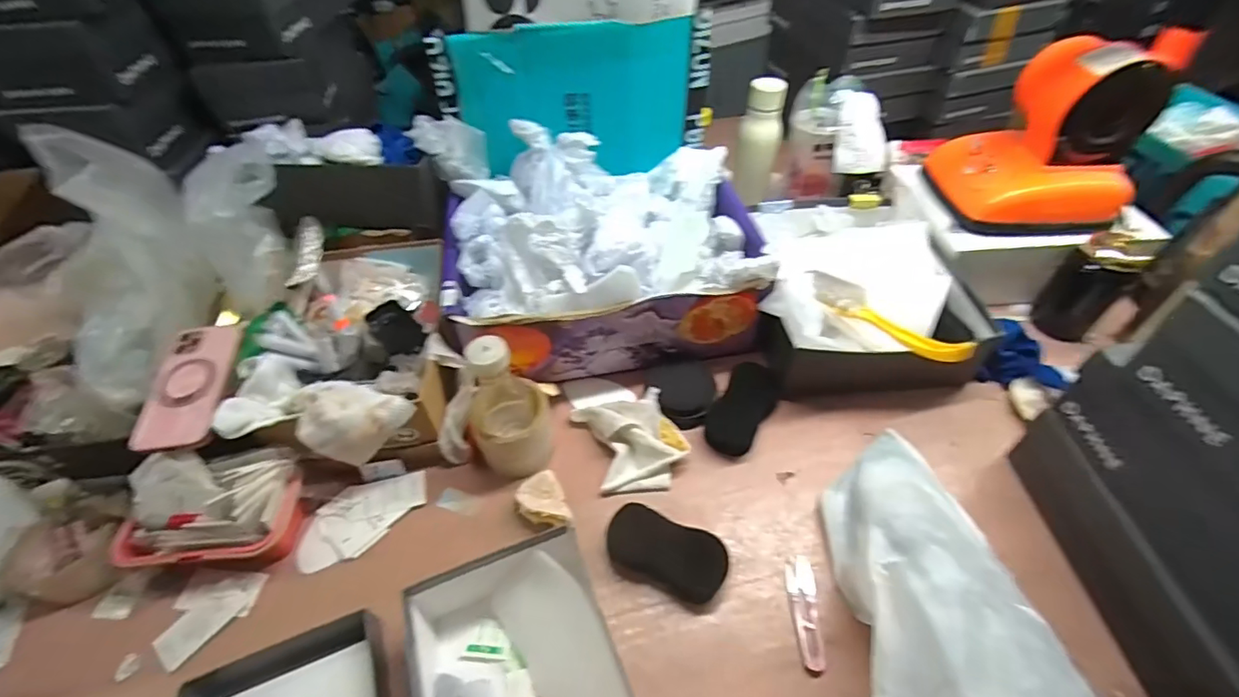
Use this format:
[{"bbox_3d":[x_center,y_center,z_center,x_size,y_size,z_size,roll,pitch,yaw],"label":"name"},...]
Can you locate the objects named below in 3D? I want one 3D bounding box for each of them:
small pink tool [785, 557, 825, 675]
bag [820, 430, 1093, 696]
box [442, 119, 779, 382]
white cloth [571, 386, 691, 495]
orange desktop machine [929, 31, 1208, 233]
[{"bbox_3d":[0.182,0.255,0.519,0.031,0.013,0.107,5,49,6],"label":"small pink tool"},{"bbox_3d":[0.274,0.210,0.471,0.127,0.108,0.352,3,34,4],"label":"bag"},{"bbox_3d":[-0.024,-0.130,0.717,0.389,0.192,0.268,-9,49,-6],"label":"box"},{"bbox_3d":[0.015,0.103,0.632,0.106,0.041,0.129,-17,50,-13],"label":"white cloth"},{"bbox_3d":[0.565,-0.280,0.696,0.203,0.199,0.170,1,49,3],"label":"orange desktop machine"}]

